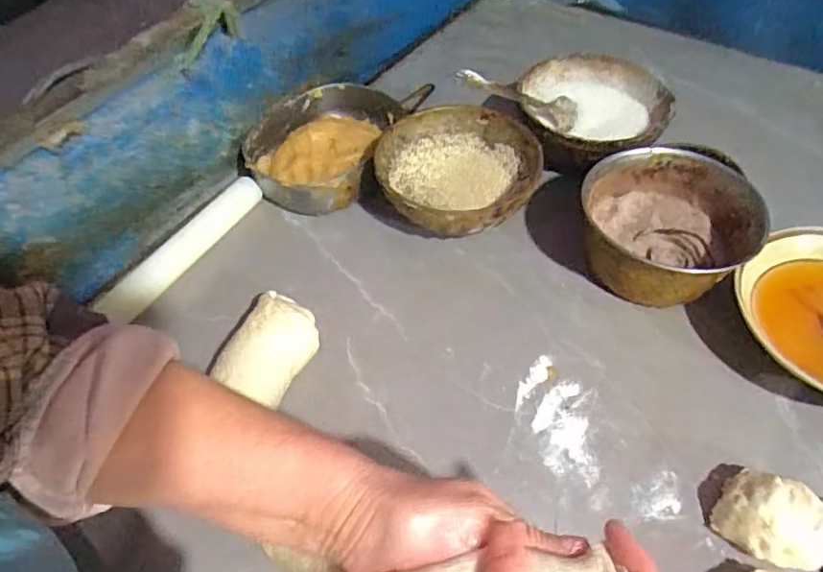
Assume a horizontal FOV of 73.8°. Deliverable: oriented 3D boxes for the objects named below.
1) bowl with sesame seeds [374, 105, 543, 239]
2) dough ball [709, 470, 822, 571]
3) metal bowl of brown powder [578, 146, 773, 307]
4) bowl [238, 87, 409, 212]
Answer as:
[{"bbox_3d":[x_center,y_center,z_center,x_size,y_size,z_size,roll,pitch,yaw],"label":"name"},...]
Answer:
[{"bbox_3d":[0.044,-0.106,0.540,0.152,0.069,0.158,-2,55,3],"label":"bowl with sesame seeds"},{"bbox_3d":[0.235,0.150,0.355,0.062,0.036,0.056,26,61,20],"label":"dough ball"},{"bbox_3d":[0.218,-0.049,0.482,0.138,0.068,0.139,3,56,6],"label":"metal bowl of brown powder"},{"bbox_3d":[-0.095,-0.151,0.593,0.140,0.049,0.188,8,56,9],"label":"bowl"}]

